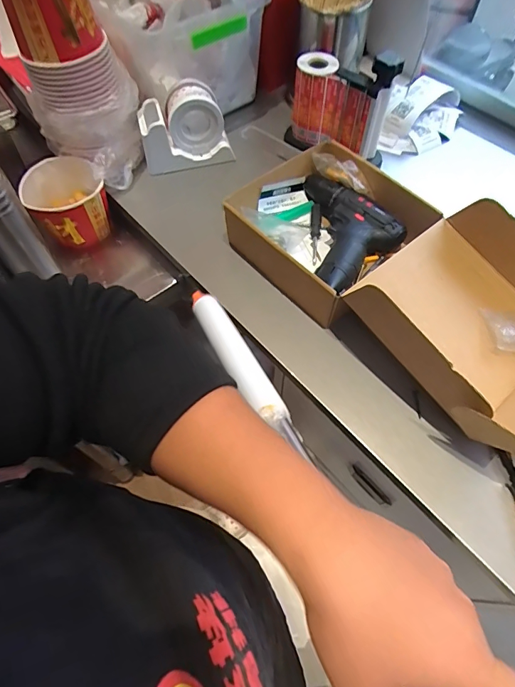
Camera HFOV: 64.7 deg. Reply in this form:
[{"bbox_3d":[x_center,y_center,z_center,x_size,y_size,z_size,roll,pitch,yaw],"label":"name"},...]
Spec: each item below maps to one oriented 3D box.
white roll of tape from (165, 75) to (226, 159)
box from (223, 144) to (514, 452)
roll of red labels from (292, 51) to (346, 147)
[{"bbox_3d":[-0.105,-0.373,0.675,0.086,0.089,0.064,-16,61,-8],"label":"white roll of tape"},{"bbox_3d":[0.183,-0.093,0.521,0.231,0.104,0.480,-36,66,-18],"label":"box"},{"bbox_3d":[0.096,-0.397,0.673,0.072,0.112,0.087,0,60,1],"label":"roll of red labels"}]

